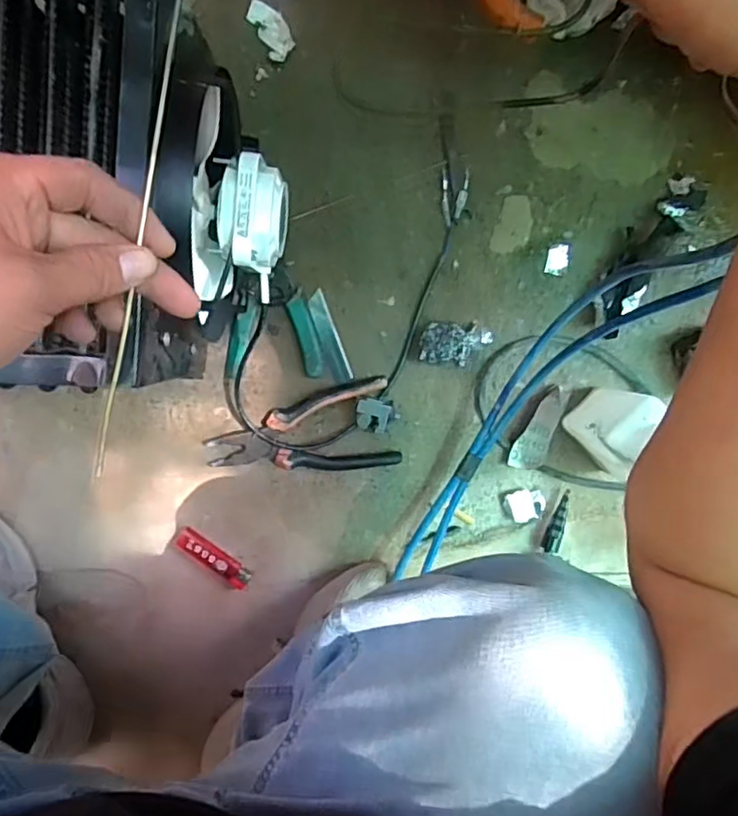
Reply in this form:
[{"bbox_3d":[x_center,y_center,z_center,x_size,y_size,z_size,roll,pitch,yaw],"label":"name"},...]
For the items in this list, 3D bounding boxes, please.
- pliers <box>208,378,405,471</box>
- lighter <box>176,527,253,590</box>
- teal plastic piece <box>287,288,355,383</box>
[{"bbox_3d":[-0.068,0.032,0.638,0.188,0.019,0.090,-13,99,-3],"label":"pliers"},{"bbox_3d":[-0.161,0.157,0.646,0.087,0.016,0.026,37,93,-9],"label":"lighter"},{"bbox_3d":[-0.050,-0.072,0.634,0.045,0.011,0.097,-16,99,-3],"label":"teal plastic piece"}]

